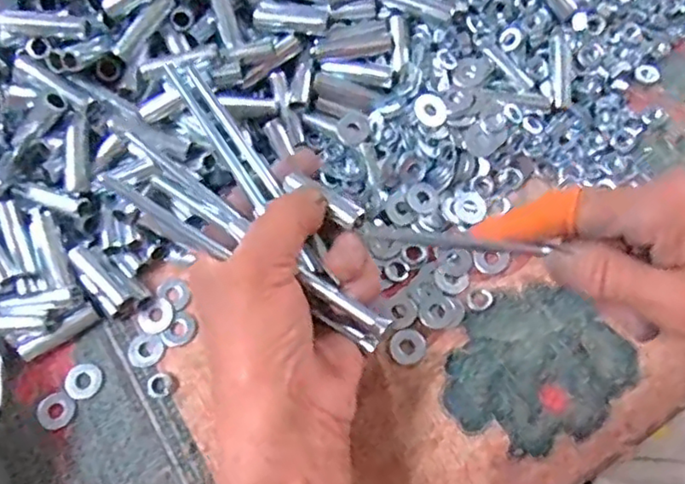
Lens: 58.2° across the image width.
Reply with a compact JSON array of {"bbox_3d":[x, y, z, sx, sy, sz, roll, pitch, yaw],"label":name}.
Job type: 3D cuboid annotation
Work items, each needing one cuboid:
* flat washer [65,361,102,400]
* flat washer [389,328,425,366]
[{"bbox_3d":[-0.135,0.072,0.320,0.019,0.004,0.018,-1,68,2],"label":"flat washer"},{"bbox_3d":[0.034,0.054,0.320,0.018,0.004,0.018,-34,68,-7],"label":"flat washer"}]

